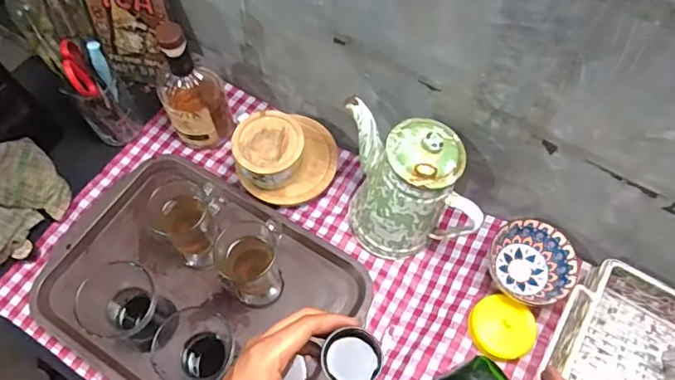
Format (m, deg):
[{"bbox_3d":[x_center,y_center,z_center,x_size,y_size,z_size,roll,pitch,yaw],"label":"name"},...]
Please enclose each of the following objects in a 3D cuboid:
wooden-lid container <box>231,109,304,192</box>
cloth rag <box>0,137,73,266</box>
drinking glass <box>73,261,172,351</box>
[{"bbox_3d":[-0.099,-0.054,0.730,0.096,0.076,0.094,40,70,17],"label":"wooden-lid container"},{"bbox_3d":[-0.479,0.010,0.715,0.117,0.113,0.160,33,68,15],"label":"cloth rag"},{"bbox_3d":[-0.260,0.151,0.636,0.092,0.130,0.093,0,64,-1],"label":"drinking glass"}]

